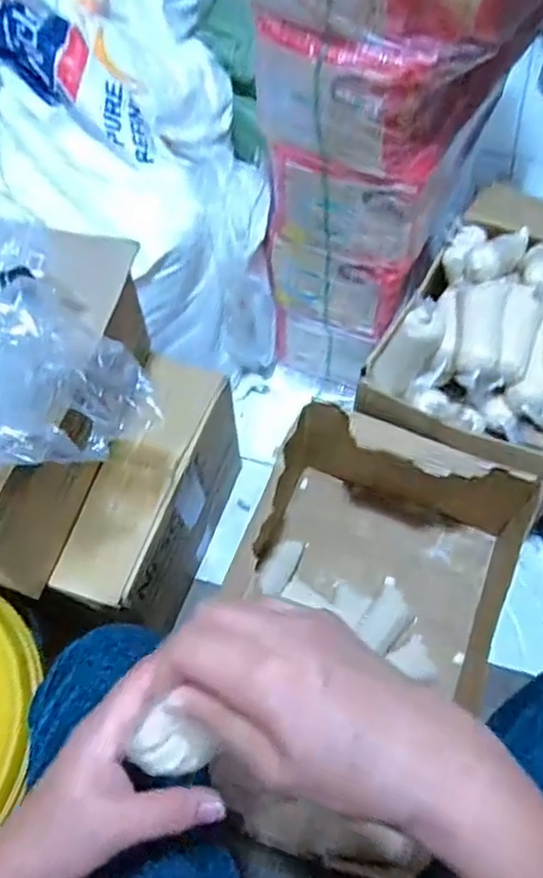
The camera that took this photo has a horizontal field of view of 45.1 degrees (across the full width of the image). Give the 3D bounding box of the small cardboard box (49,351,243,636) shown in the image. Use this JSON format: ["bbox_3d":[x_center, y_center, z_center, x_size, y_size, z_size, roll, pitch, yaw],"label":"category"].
[{"bbox_3d":[-0.135,0.087,0.822,0.091,0.252,0.300,17,64,10],"label":"small cardboard box"}]

